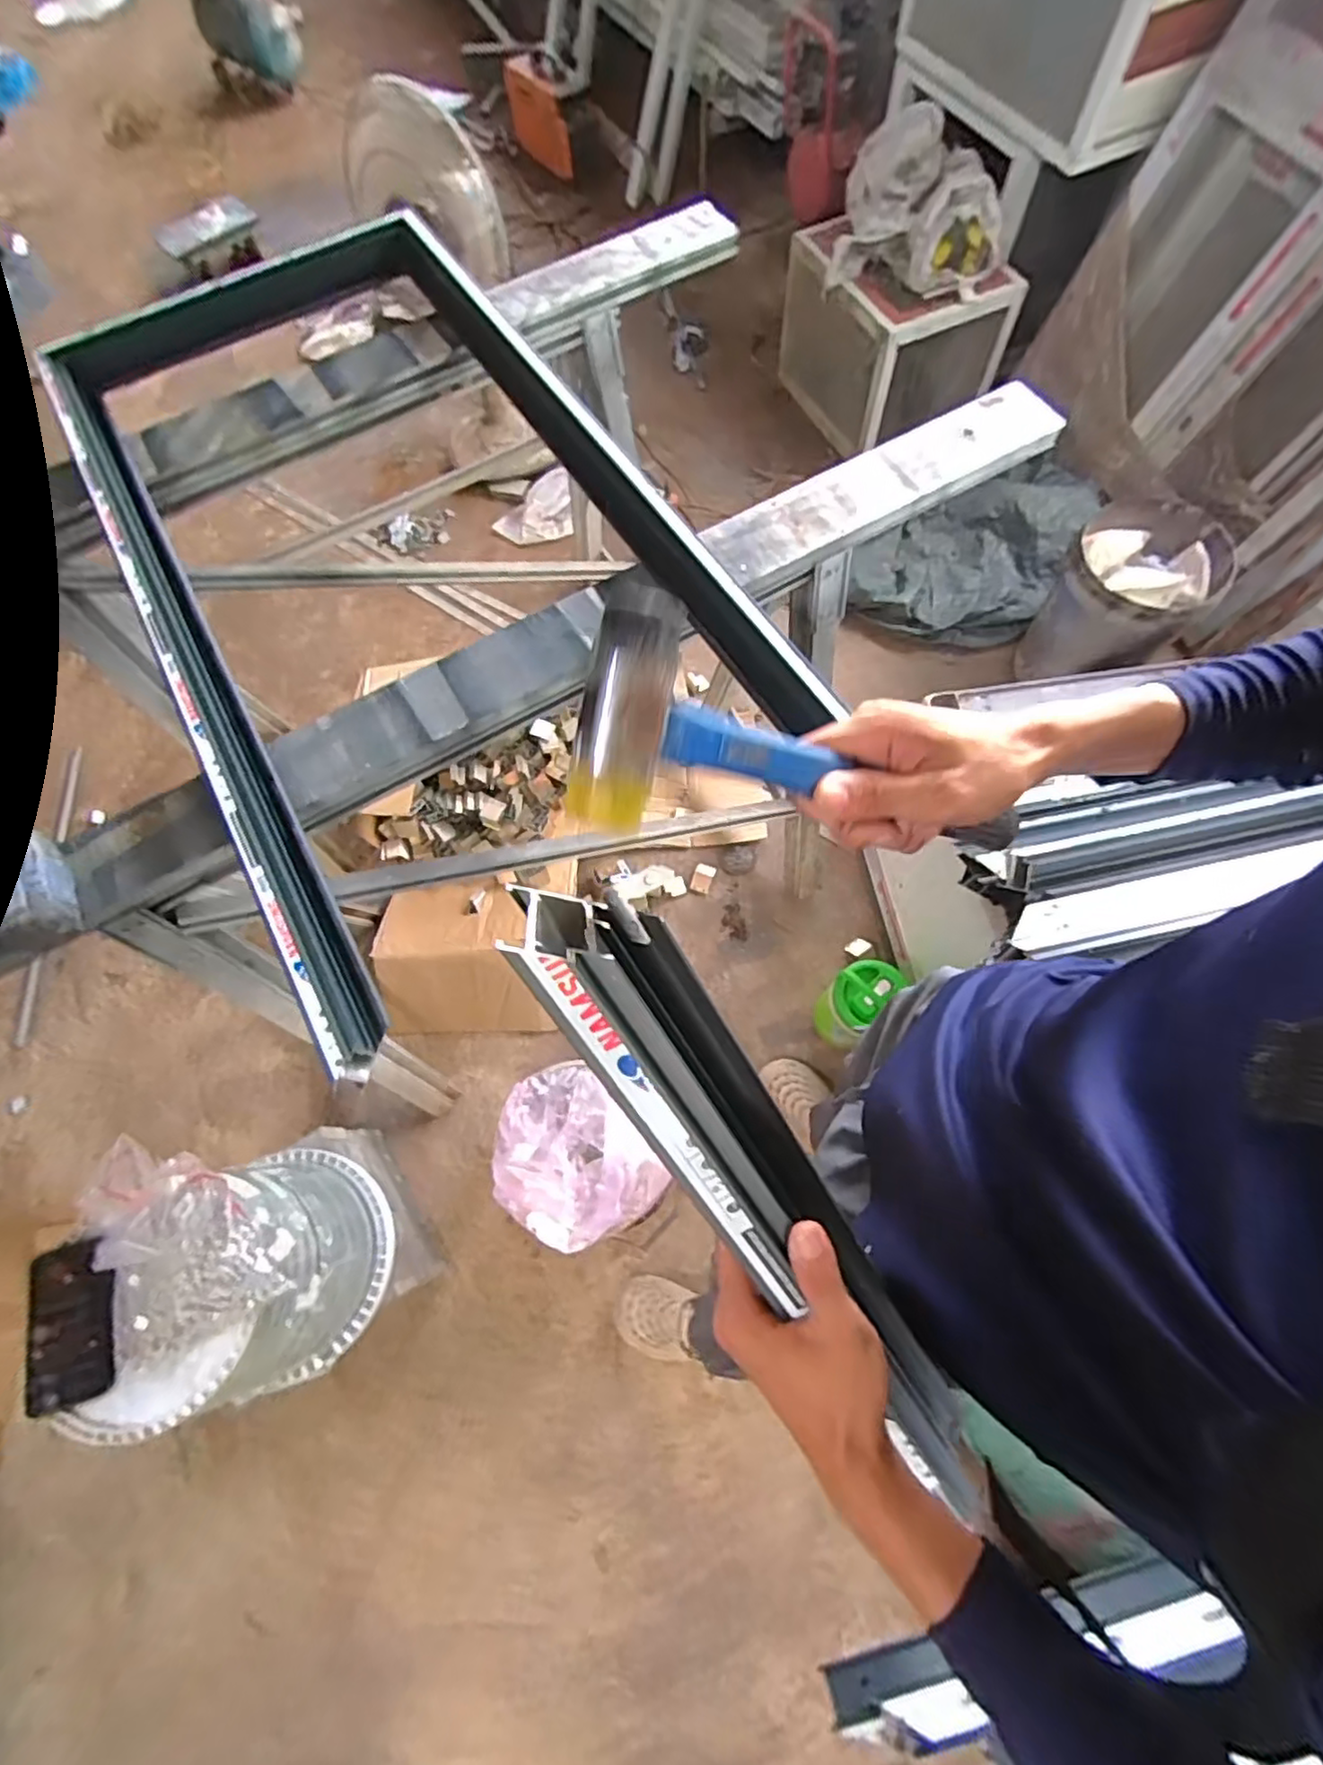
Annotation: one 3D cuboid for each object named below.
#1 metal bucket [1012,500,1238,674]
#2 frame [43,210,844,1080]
[{"bbox_3d":[0.988,-0.595,1.521,0.349,0.407,0.277,-44,73,-13],"label":"metal bucket"},{"bbox_3d":[-0.328,-0.415,0.811,0.584,0.094,1.103,-31,71,-9],"label":"frame"}]

